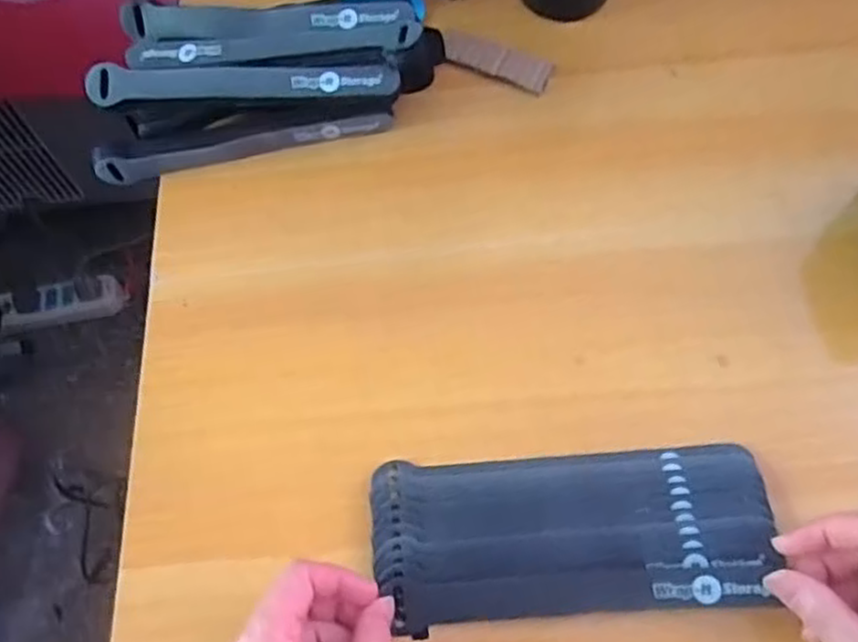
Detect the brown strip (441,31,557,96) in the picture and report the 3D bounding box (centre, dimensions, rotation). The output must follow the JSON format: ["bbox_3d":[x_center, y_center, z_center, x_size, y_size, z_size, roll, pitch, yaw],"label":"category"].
[{"bbox_3d":[0.047,-0.184,0.513,0.082,0.008,0.027,22,68,14],"label":"brown strip"}]

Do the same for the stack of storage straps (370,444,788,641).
[{"bbox_3d":[0.072,0.106,0.364,0.196,0.017,0.079,-5,62,2],"label":"stack of storage straps"}]

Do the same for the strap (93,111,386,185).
[{"bbox_3d":[-0.124,-0.118,0.487,0.199,0.019,0.011,-9,64,0],"label":"strap"}]

